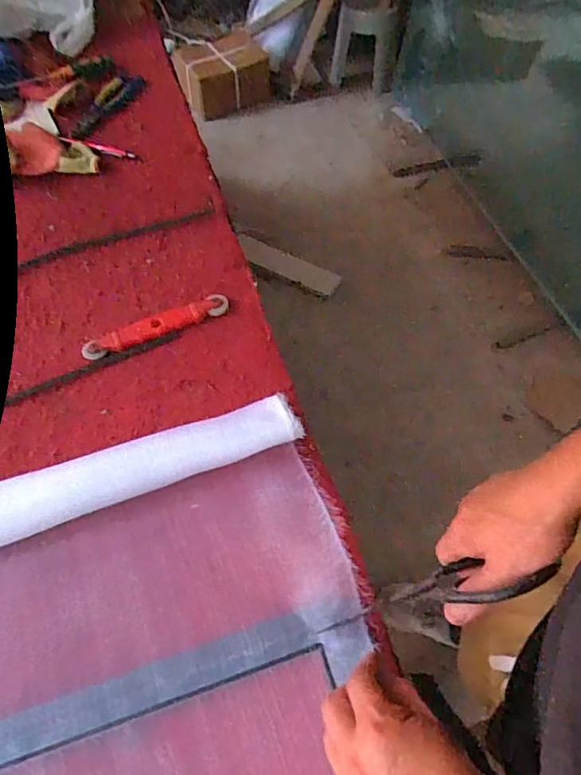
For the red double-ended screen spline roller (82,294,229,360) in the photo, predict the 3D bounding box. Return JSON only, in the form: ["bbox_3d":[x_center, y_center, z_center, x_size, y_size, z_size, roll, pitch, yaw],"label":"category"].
[{"bbox_3d":[-0.175,-0.082,0.690,0.193,0.020,0.028,-21,62,-11],"label":"red double-ended screen spline roller"}]

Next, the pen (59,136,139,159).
[{"bbox_3d":[-0.325,-0.406,0.885,0.151,0.008,0.017,20,62,11],"label":"pen"}]

